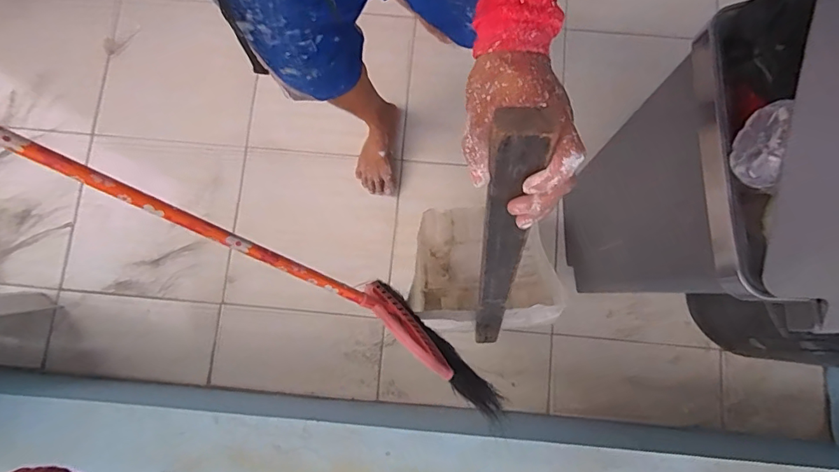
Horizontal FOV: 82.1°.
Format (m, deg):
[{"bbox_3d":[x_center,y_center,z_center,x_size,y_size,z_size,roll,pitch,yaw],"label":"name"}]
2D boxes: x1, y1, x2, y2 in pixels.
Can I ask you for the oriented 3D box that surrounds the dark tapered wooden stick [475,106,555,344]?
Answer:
[{"bbox_3d":[0.095,0.068,0.610,0.038,0.706,0.020,-22,67,-3],"label":"dark tapered wooden stick"}]

